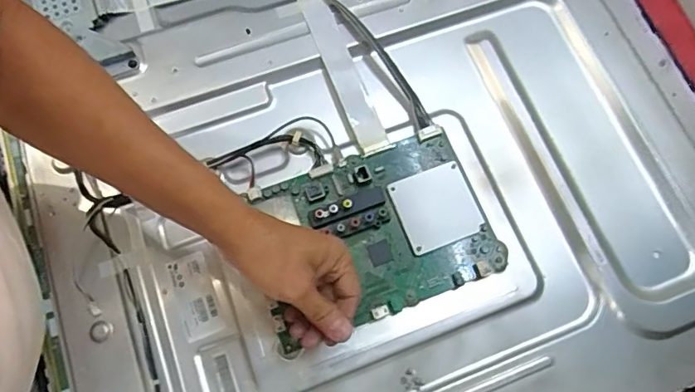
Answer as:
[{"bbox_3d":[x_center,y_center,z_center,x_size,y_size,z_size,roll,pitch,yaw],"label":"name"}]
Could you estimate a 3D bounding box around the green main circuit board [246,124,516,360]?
[{"bbox_3d":[0.021,0.034,0.471,0.214,0.014,0.153,-20,76,-7],"label":"green main circuit board"}]

